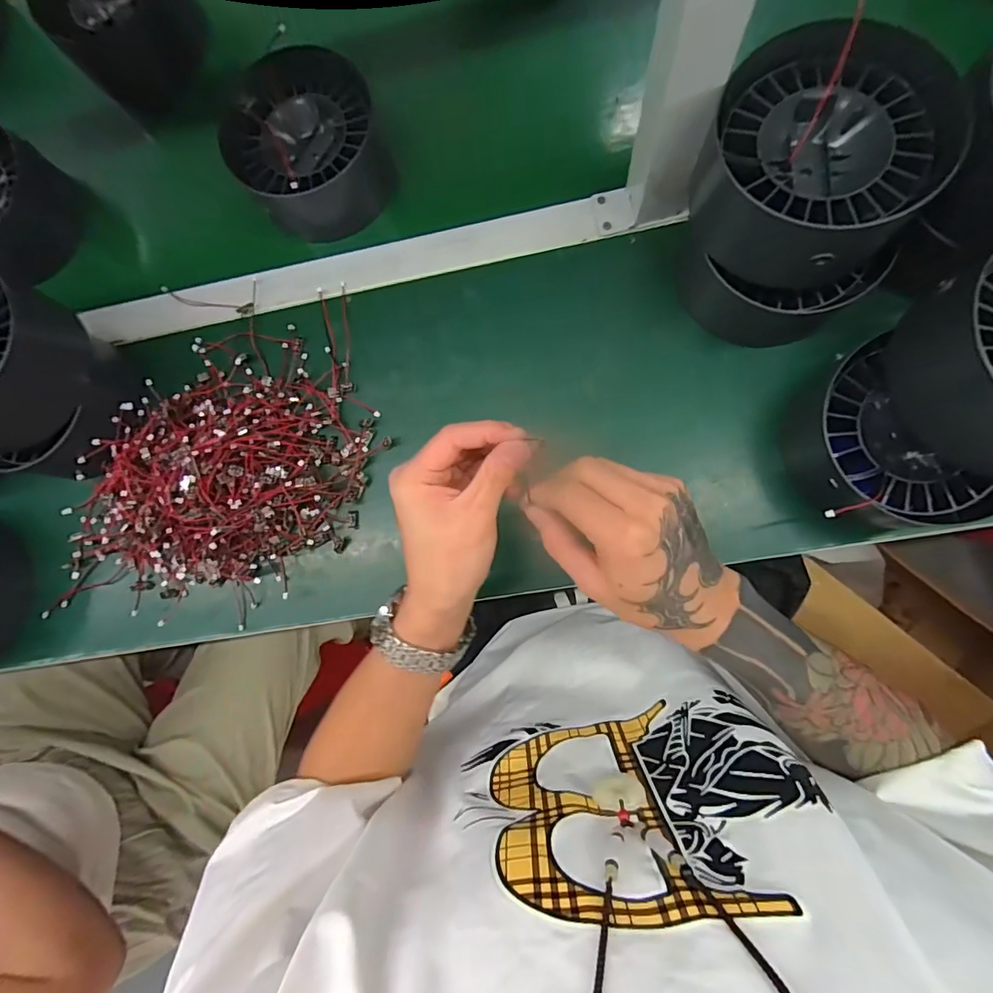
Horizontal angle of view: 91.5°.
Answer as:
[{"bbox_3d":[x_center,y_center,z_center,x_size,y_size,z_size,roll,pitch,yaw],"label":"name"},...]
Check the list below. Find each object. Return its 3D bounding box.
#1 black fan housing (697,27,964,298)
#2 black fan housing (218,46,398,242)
[{"bbox_3d":[0.204,-0.220,0.325,0.138,0.076,0.141,-14,83,4],"label":"black fan housing"},{"bbox_3d":[-0.175,-0.328,0.456,0.135,0.072,0.142,-1,84,6],"label":"black fan housing"}]

